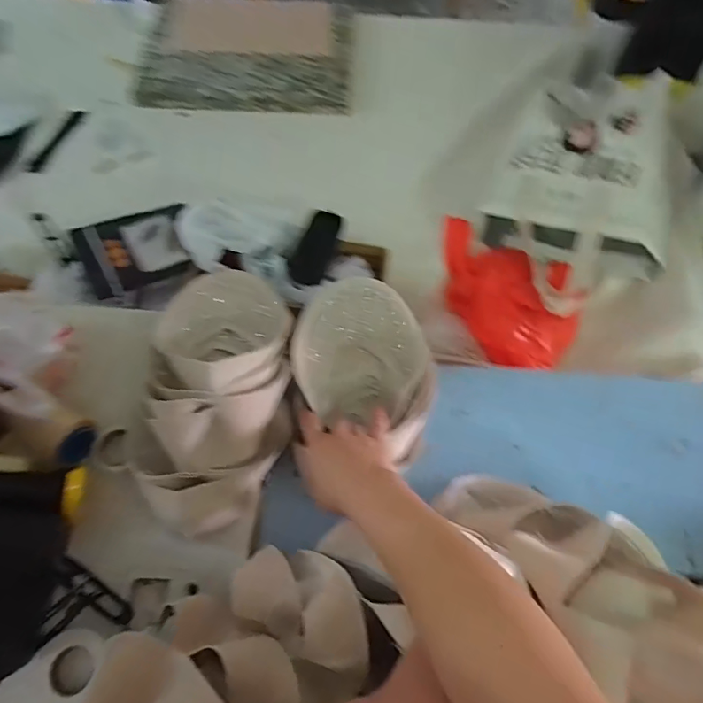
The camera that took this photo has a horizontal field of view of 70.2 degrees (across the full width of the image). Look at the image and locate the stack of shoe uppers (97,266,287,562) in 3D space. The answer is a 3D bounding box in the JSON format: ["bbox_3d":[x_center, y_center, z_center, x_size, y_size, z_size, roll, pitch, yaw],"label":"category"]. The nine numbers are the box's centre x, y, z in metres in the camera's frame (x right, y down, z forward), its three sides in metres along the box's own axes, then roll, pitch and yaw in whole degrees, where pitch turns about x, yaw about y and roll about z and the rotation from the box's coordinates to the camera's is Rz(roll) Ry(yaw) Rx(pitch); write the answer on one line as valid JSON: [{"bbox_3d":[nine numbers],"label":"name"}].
[{"bbox_3d":[-0.146,0.027,0.549,0.181,0.109,0.298,18,67,7],"label":"stack of shoe uppers"}]

